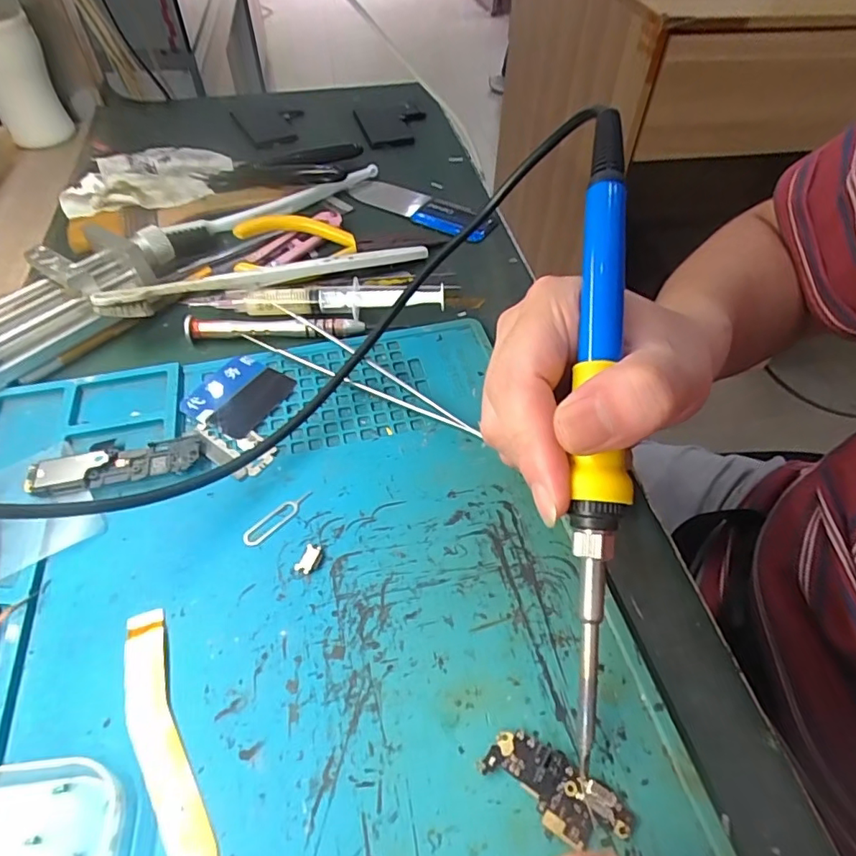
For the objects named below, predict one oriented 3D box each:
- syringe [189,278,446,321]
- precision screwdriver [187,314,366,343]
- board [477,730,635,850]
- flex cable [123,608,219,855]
[{"bbox_3d":[-0.061,-0.073,0.299,0.138,0.011,0.020,-2,50,-2],"label":"syringe"},{"bbox_3d":[-0.082,-0.055,0.286,0.093,0.009,0.010,-1,50,-2],"label":"precision screwdriver"},{"bbox_3d":[0.038,0.109,0.159,0.044,0.004,0.019,26,55,18],"label":"board"},{"bbox_3d":[-0.081,0.103,0.163,0.016,0.004,0.101,-22,54,-18],"label":"flex cable"}]

